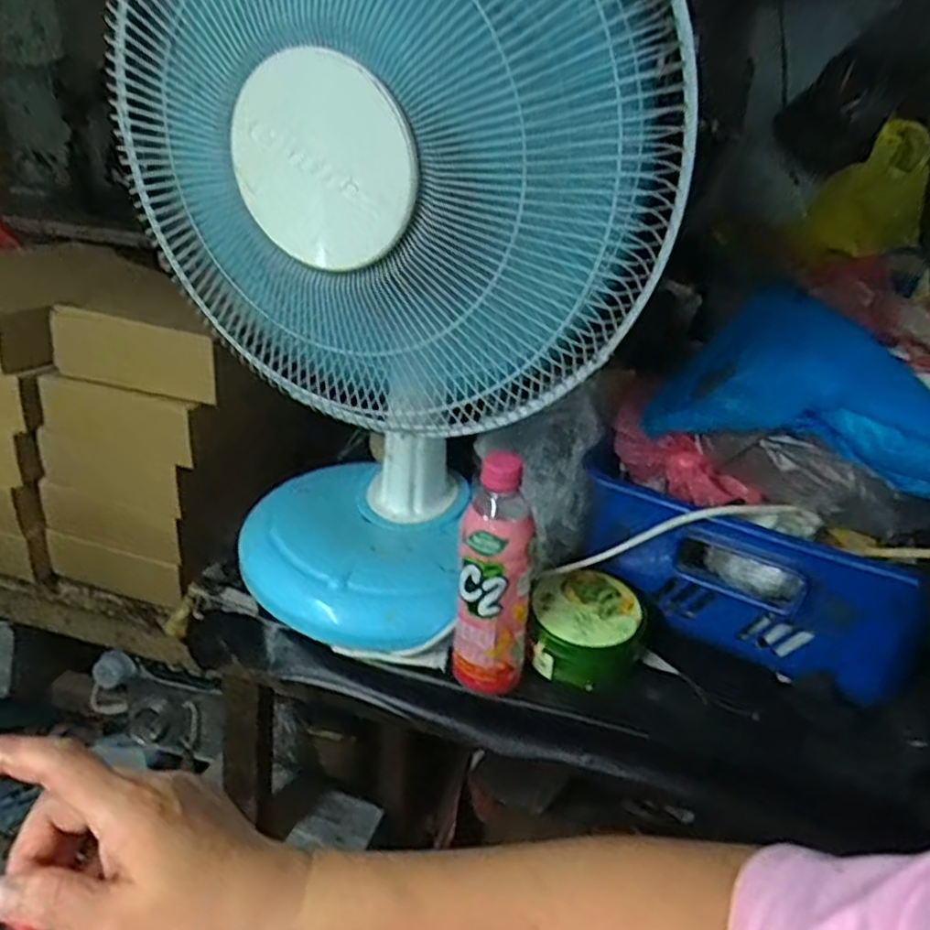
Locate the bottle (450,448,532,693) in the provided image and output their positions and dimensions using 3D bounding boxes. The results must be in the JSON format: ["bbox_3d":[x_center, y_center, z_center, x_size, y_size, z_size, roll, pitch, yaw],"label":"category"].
[{"bbox_3d":[0.026,0.089,0.567,0.062,0.204,0.051,8,27,5],"label":"bottle"}]

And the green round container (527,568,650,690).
[{"bbox_3d":[0.107,0.144,0.631,0.101,0.062,0.093,15,28,18],"label":"green round container"}]

